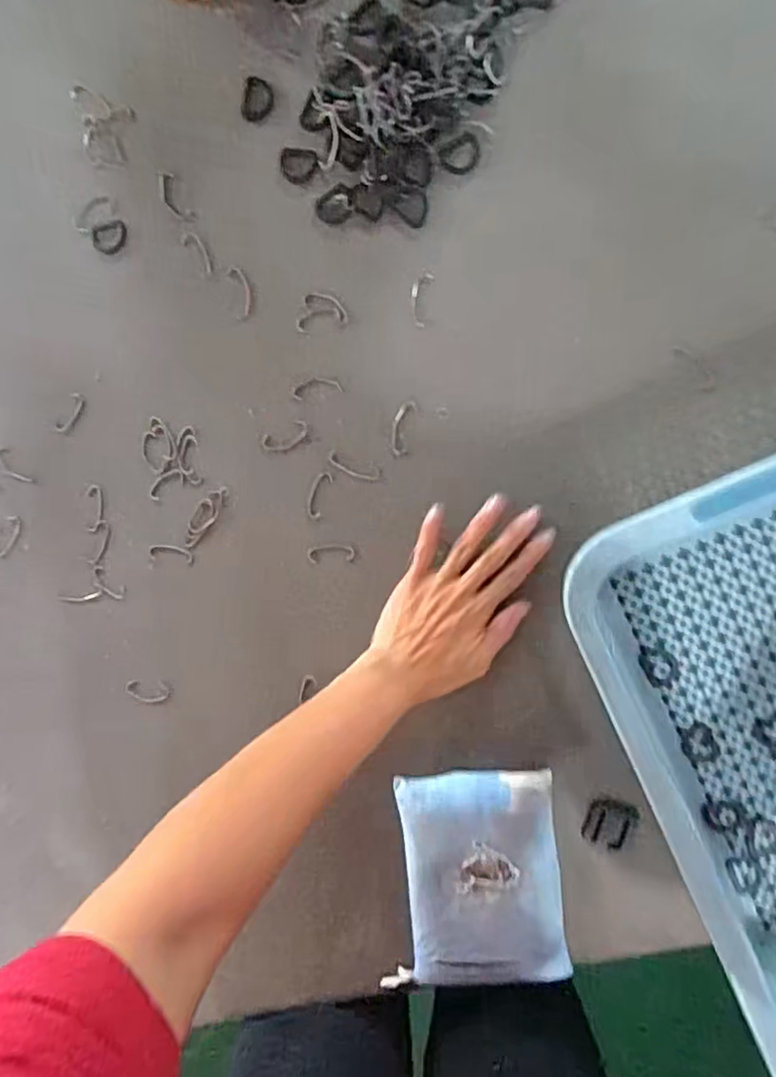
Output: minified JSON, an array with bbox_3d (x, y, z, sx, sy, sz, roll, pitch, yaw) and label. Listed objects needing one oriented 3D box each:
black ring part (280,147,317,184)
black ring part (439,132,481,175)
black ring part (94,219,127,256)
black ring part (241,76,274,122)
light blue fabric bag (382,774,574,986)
[{"bbox_3d":[-0.066,-0.276,0.450,0.029,0.004,0.025,11,97,6],"label":"black ring part"},{"bbox_3d":[0.052,-0.272,0.431,0.028,0.004,0.024,-25,92,9],"label":"black ring part"},{"bbox_3d":[-0.215,-0.234,0.475,0.027,0.007,0.021,-30,91,9],"label":"black ring part"},{"bbox_3d":[-0.096,-0.324,0.448,0.023,0.004,0.030,15,97,6],"label":"black ring part"},{"bbox_3d":[0.066,0.262,0.466,0.127,0.033,0.170,-6,94,8],"label":"light blue fabric bag"}]

